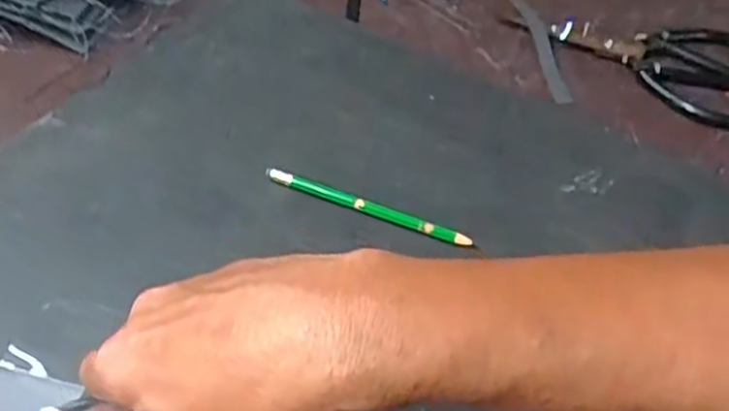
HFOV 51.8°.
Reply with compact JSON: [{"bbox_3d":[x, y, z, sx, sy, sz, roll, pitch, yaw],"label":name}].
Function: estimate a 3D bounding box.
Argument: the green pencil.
[{"bbox_3d":[0.000,0.000,0.471,0.138,0.011,0.008,21,51,14],"label":"green pencil"}]

